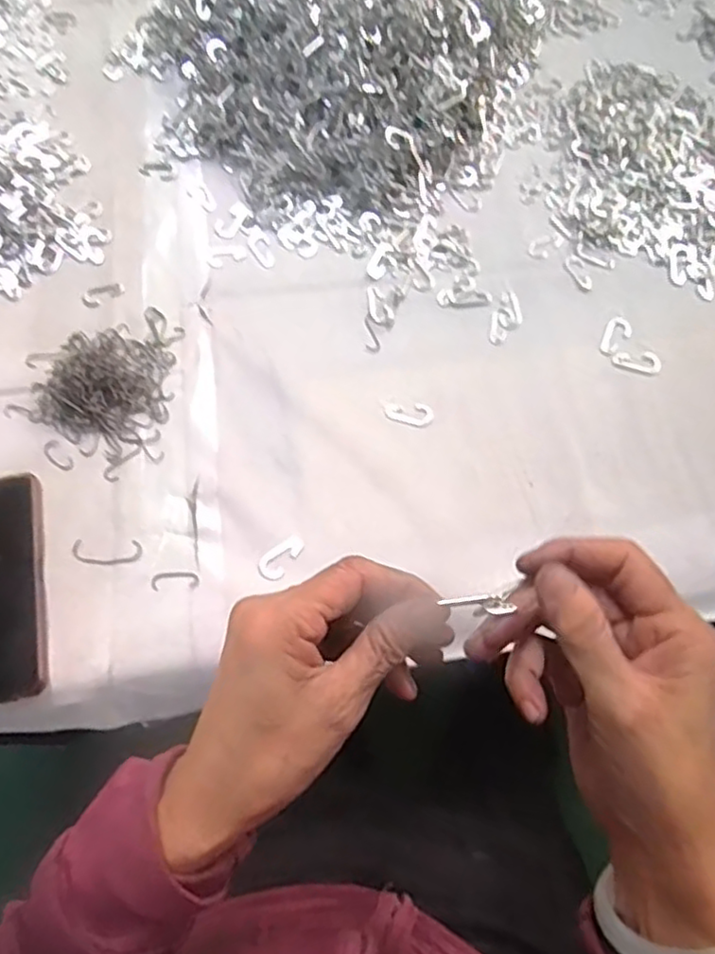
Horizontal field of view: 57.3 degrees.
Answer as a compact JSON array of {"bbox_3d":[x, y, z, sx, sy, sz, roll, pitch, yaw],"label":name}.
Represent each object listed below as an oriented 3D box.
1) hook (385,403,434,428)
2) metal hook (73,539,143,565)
[{"bbox_3d":[0.042,-0.052,0.533,0.039,0.004,0.018,6,68,4],"label":"hook"},{"bbox_3d":[-0.186,0.056,0.486,0.050,0.004,0.019,1,68,2],"label":"metal hook"}]

